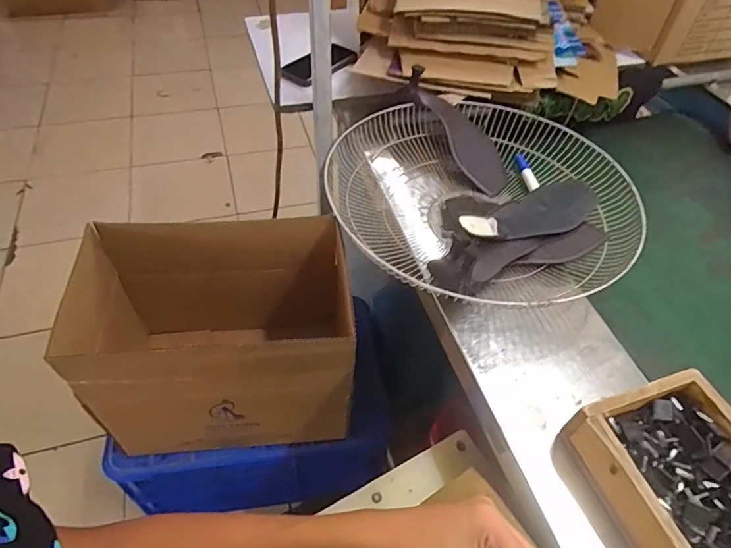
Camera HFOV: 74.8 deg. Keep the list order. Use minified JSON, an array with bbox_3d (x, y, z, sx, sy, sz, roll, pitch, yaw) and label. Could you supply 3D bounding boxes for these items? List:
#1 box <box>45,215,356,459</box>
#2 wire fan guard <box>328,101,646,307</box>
[{"bbox_3d":[-0.271,0.125,0.937,0.469,0.353,0.301,-2,50,-6],"label":"box"},{"bbox_3d":[0.175,-0.126,0.735,0.393,0.096,0.397,2,50,-2],"label":"wire fan guard"}]

